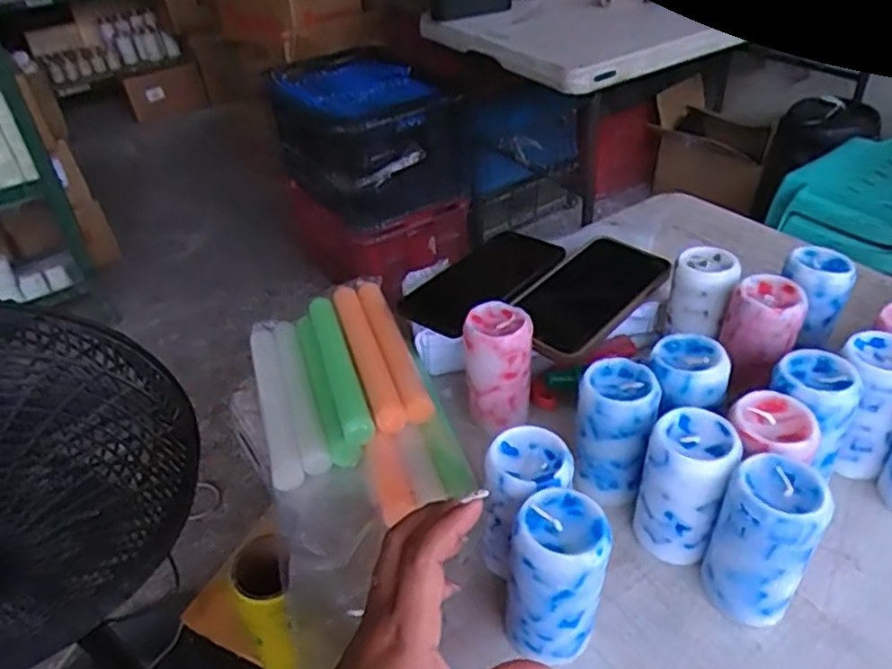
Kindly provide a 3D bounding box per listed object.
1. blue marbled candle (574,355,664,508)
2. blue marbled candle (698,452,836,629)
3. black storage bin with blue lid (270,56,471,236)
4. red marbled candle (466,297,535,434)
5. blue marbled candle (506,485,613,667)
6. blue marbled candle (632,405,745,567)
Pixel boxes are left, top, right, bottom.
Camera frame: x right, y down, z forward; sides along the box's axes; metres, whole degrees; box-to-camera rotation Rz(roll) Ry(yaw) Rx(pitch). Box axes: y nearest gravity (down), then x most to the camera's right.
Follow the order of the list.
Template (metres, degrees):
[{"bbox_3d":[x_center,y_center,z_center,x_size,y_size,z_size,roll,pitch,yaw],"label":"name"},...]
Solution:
[{"bbox_3d":[0.116,0.066,0.459,0.047,0.083,0.054,11,41,21],"label":"blue marbled candle"},{"bbox_3d":[0.181,0.119,0.389,0.051,0.093,0.048,21,45,30],"label":"blue marbled candle"},{"bbox_3d":[-0.221,-0.538,1.852,0.397,0.300,0.524,-21,40,-19],"label":"black storage bin with blue lid"},{"bbox_3d":[0.041,0.025,0.520,0.048,0.084,0.055,-2,38,5],"label":"red marbled candle"},{"bbox_3d":[0.063,0.136,0.378,0.049,0.098,0.055,7,40,16],"label":"blue marbled candle"},{"bbox_3d":[0.149,0.096,0.424,0.050,0.093,0.049,9,41,19],"label":"blue marbled candle"}]

